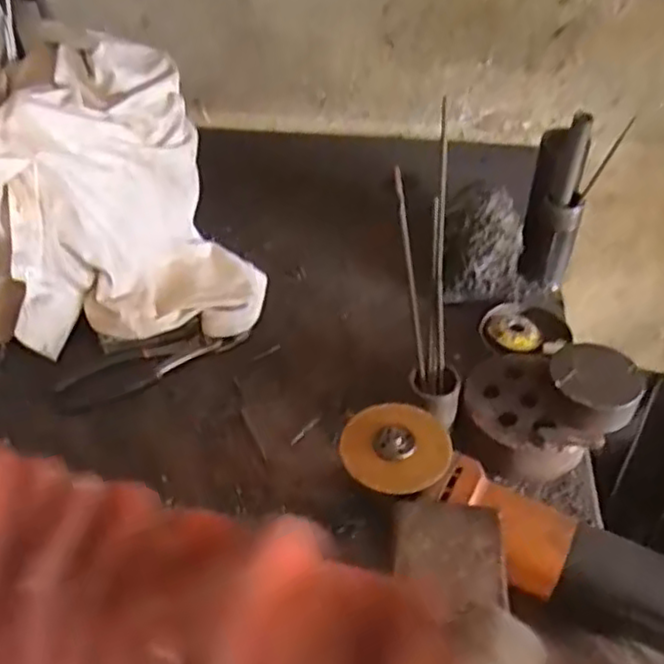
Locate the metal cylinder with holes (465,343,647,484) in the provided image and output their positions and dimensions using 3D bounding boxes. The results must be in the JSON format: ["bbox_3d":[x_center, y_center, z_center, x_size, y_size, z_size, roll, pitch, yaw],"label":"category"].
[{"bbox_3d":[0.177,0.059,0.577,0.134,0.072,0.102,-3,44,-1],"label":"metal cylinder with holes"}]

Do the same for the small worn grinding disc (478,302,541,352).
[{"bbox_3d":[0.181,-0.002,0.700,0.060,0.012,0.062,-1,44,1],"label":"small worn grinding disc"}]

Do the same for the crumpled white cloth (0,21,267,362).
[{"bbox_3d":[-0.269,-0.151,0.703,0.313,0.206,0.291,-12,45,-11],"label":"crumpled white cloth"}]

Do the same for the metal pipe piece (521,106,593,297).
[{"bbox_3d":[0.232,-0.137,0.722,0.053,0.178,0.068,9,45,12],"label":"metal pipe piece"}]

